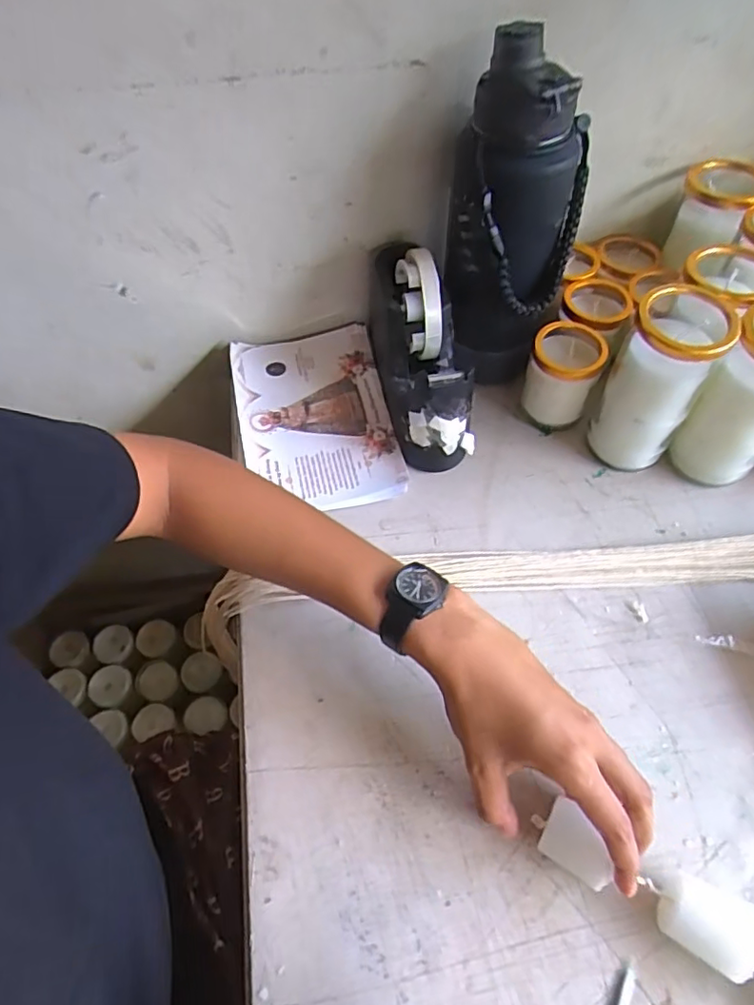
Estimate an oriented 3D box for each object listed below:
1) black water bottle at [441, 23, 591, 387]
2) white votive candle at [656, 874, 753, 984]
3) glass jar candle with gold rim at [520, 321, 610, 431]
[{"bbox_3d":[0.107,-0.211,0.463,0.101,0.224,0.089,5,56,5],"label":"black water bottle"},{"bbox_3d":[0.182,0.232,0.318,0.047,0.032,0.036,25,60,17],"label":"white votive candle"},{"bbox_3d":[0.164,-0.111,0.516,0.057,0.084,0.060,0,56,1],"label":"glass jar candle with gold rim"}]

